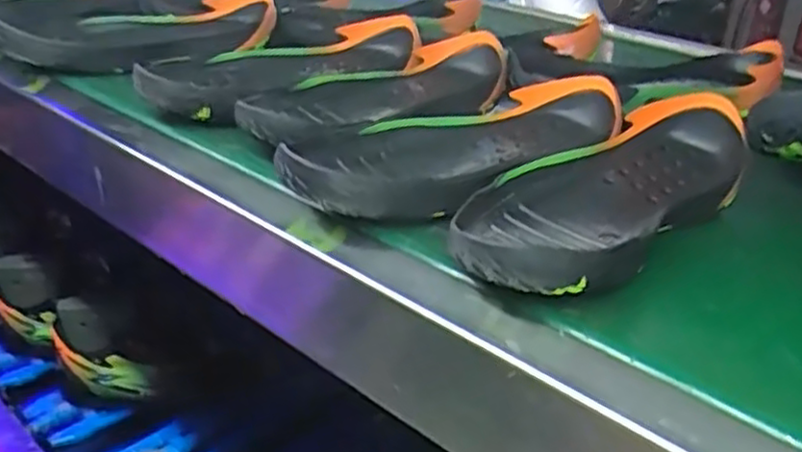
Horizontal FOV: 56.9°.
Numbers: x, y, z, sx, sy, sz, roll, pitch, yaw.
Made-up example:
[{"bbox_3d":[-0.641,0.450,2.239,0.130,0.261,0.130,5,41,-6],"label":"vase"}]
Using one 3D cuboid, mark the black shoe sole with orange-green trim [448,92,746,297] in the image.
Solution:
[{"bbox_3d":[0.123,-0.019,0.458,0.104,0.059,0.273,26,35,35],"label":"black shoe sole with orange-green trim"}]

